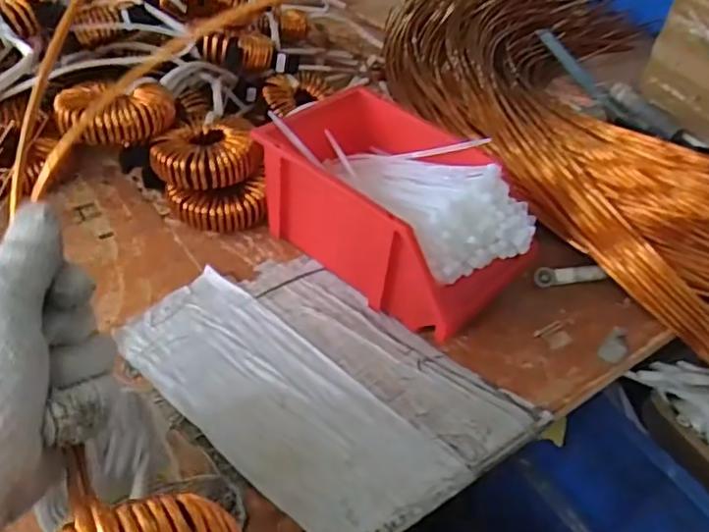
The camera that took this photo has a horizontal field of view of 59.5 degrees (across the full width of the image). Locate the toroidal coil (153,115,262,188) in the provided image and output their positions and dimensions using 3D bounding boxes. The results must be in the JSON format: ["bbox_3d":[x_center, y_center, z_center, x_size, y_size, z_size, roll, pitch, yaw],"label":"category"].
[{"bbox_3d":[-0.156,-0.120,0.637,0.102,0.035,0.096,4,44,-4],"label":"toroidal coil"}]

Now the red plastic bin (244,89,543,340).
[{"bbox_3d":[0.036,-0.059,0.608,0.261,0.110,0.156,36,50,26],"label":"red plastic bin"}]

